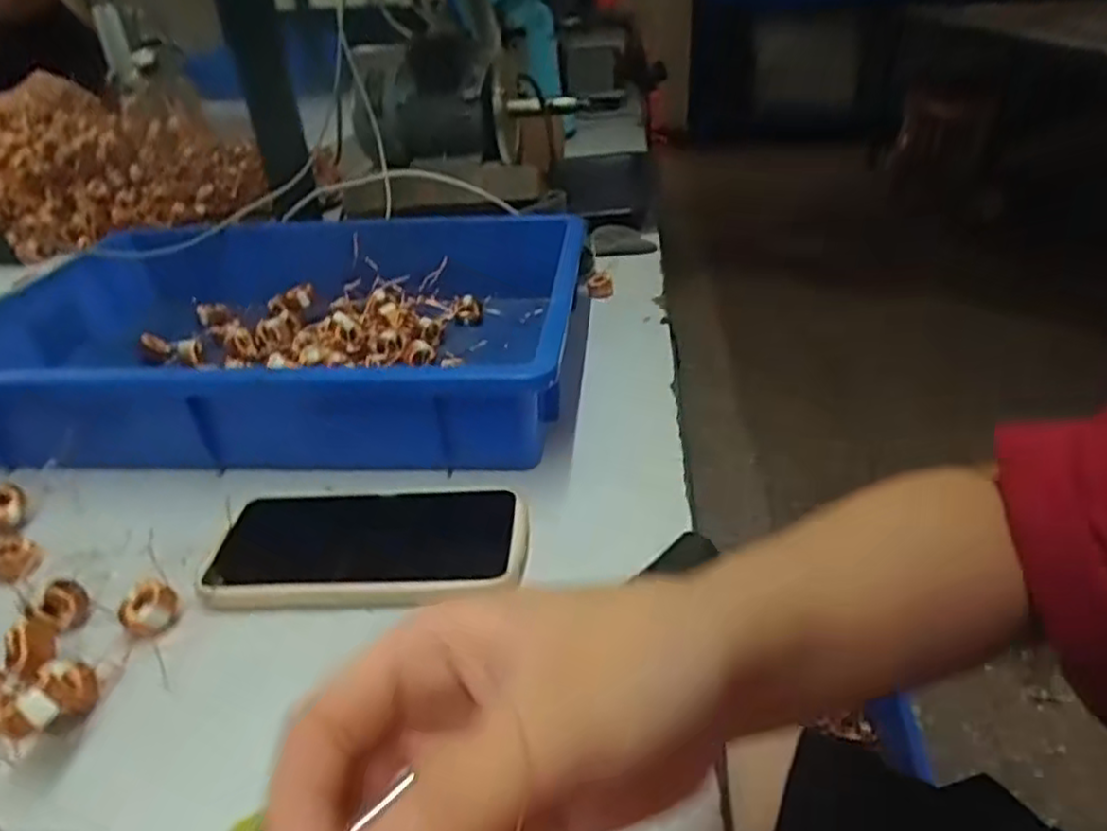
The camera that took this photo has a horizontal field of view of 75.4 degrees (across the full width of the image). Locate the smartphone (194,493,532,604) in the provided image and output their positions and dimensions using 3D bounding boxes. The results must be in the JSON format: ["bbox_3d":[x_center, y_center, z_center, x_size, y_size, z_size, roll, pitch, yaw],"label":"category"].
[{"bbox_3d":[-0.094,0.066,0.377,0.156,0.016,0.081,-1,28,4],"label":"smartphone"}]

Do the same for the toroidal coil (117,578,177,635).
[{"bbox_3d":[-0.194,0.092,0.343,0.023,0.016,0.023,-3,32,2],"label":"toroidal coil"}]

